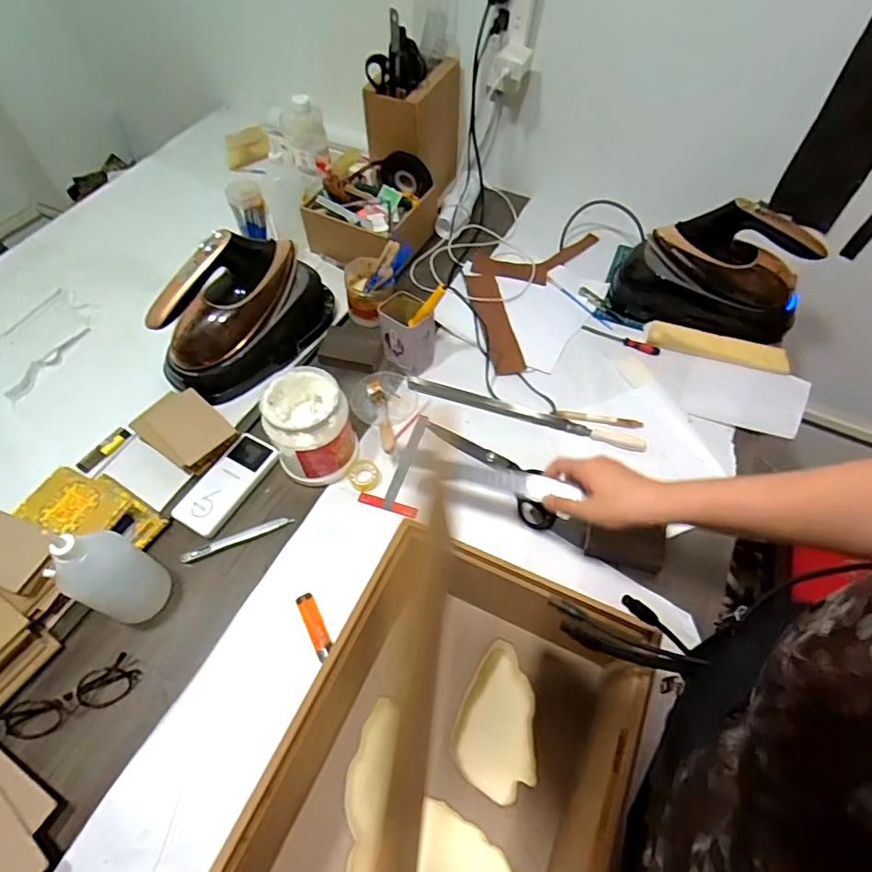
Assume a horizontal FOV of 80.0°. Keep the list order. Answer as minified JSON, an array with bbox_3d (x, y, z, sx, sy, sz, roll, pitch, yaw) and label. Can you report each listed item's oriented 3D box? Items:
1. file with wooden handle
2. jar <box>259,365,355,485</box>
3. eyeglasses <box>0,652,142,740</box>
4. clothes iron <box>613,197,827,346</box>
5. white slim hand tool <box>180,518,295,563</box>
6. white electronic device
[{"bbox_3d":[0.135,-0.034,0.810,0.372,0.015,0.020,16,62,8],"label":"file with wooden handle"},{"bbox_3d":[-0.170,-0.013,0.709,0.104,0.138,0.105,0,57,0],"label":"jar"},{"bbox_3d":[-0.416,0.299,0.589,0.138,0.034,0.044,-25,60,-15],"label":"eyeglasses"},{"bbox_3d":[0.466,-0.277,0.859,0.300,0.188,0.108,13,58,8],"label":"clothes iron"},{"bbox_3d":[-0.271,0.140,0.710,0.149,0.004,0.018,-18,63,-11],"label":"white slim hand tool"},{"bbox_3d":[-0.297,0.066,0.739,0.073,0.012,0.152,29,64,14],"label":"white electronic device"}]

